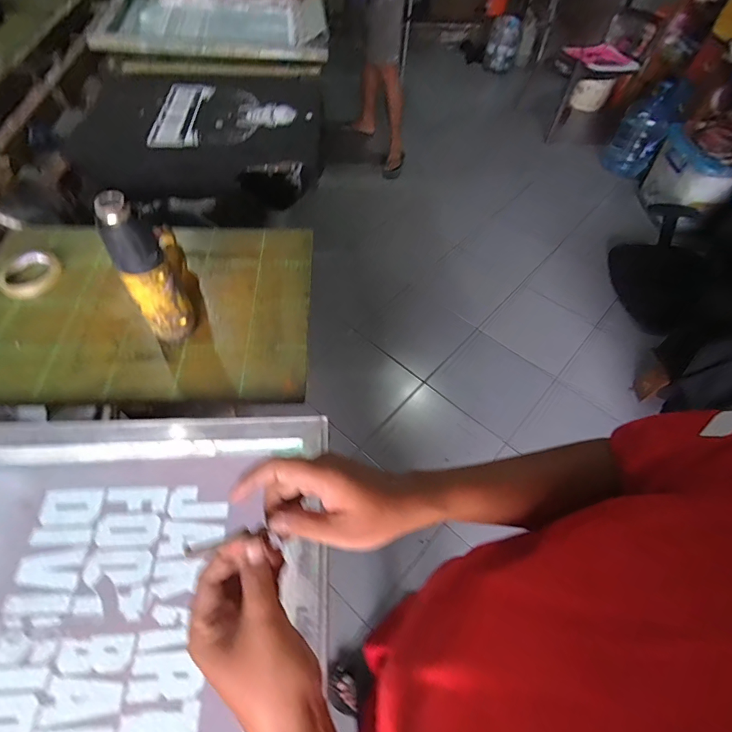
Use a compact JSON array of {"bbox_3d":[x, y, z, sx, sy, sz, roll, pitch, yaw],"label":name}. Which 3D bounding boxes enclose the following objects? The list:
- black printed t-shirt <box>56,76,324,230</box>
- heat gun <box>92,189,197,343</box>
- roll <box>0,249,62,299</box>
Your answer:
[{"bbox_3d":[-0.441,-0.605,1.153,0.600,0.219,0.346,-4,56,-5],"label":"black printed t-shirt"},{"bbox_3d":[-0.348,-0.192,0.641,0.080,0.239,0.231,-21,59,-15],"label":"heat gun"},{"bbox_3d":[-0.615,-0.168,0.750,0.100,0.018,0.114,-4,56,-4],"label":"roll"}]

